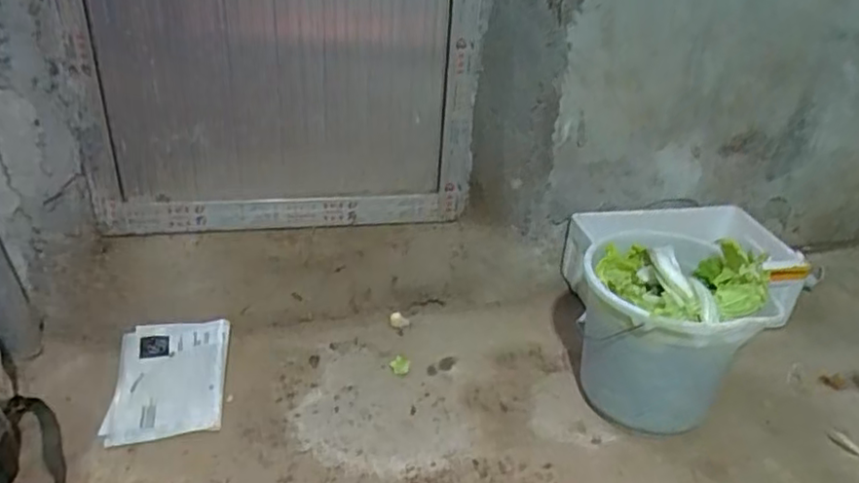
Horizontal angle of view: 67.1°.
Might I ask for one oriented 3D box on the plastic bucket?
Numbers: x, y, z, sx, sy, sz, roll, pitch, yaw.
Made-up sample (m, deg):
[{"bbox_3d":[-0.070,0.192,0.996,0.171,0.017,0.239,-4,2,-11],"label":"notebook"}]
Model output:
[{"bbox_3d":[0.373,0.142,1.049,0.247,0.248,0.247,8,29,9],"label":"plastic bucket"}]

